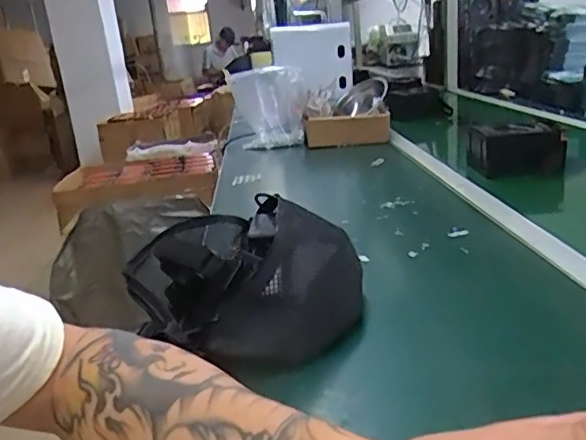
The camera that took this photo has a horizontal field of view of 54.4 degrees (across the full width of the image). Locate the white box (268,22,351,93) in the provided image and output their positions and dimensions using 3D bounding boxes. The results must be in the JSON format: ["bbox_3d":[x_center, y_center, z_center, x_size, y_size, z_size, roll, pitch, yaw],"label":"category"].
[{"bbox_3d":[0.046,-0.414,1.472,0.206,0.172,0.077,8,26,31],"label":"white box"}]

